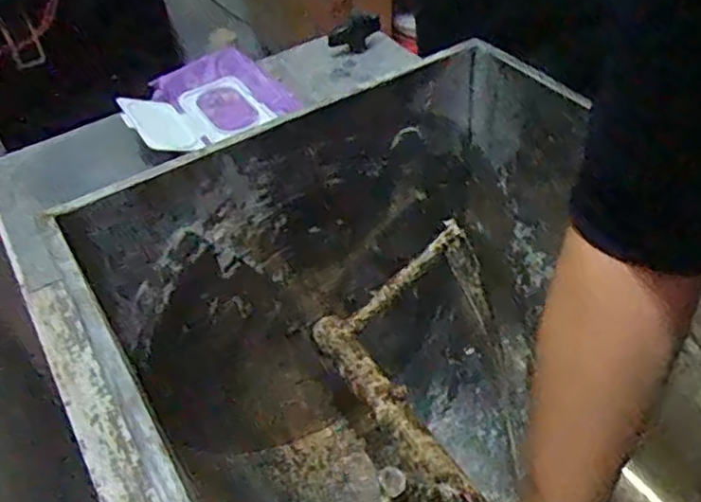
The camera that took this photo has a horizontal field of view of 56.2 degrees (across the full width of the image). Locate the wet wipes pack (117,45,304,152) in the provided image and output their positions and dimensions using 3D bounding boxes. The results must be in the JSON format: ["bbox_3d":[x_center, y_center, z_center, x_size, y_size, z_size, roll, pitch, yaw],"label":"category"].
[{"bbox_3d":[-0.127,-0.130,0.587,0.147,0.039,0.118,-28,49,-19],"label":"wet wipes pack"}]

